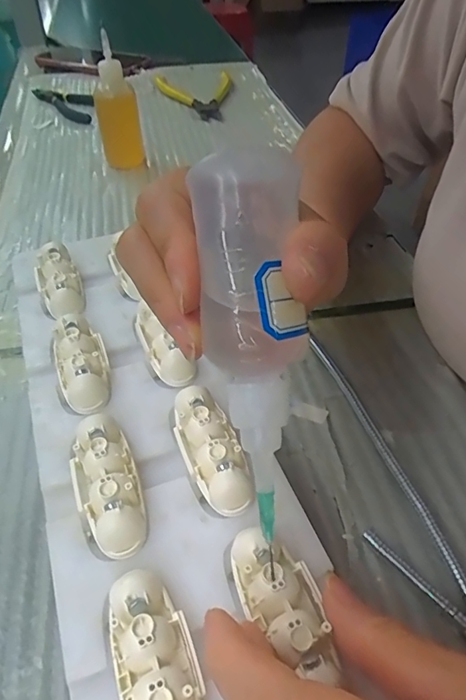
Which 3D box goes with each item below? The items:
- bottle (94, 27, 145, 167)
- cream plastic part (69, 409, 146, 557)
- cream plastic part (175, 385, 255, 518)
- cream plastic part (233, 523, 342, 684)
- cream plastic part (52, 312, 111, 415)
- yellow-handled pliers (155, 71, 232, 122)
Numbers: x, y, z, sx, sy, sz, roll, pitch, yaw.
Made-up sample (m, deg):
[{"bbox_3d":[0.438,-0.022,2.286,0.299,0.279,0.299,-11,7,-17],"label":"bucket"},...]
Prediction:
[{"bbox_3d":[-0.104,-0.218,0.433,0.036,0.100,0.034,-6,46,-6],"label":"bottle"},{"bbox_3d":[-0.053,0.054,0.199,0.025,0.015,0.059,-16,48,-16],"label":"cream plastic part"},{"bbox_3d":[-0.009,0.042,0.211,0.023,0.015,0.059,-17,48,-17],"label":"cream plastic part"},{"bbox_3d":[0.018,0.085,0.165,0.024,0.013,0.051,-22,45,-20],"label":"cream plastic part"},{"bbox_3d":[-0.077,0.005,0.245,0.024,0.016,0.057,-14,47,-14],"label":"cream plastic part"},{"bbox_3d":[-0.049,-0.316,0.594,0.096,0.011,0.148,-2,45,-2],"label":"yellow-handled pliers"}]

